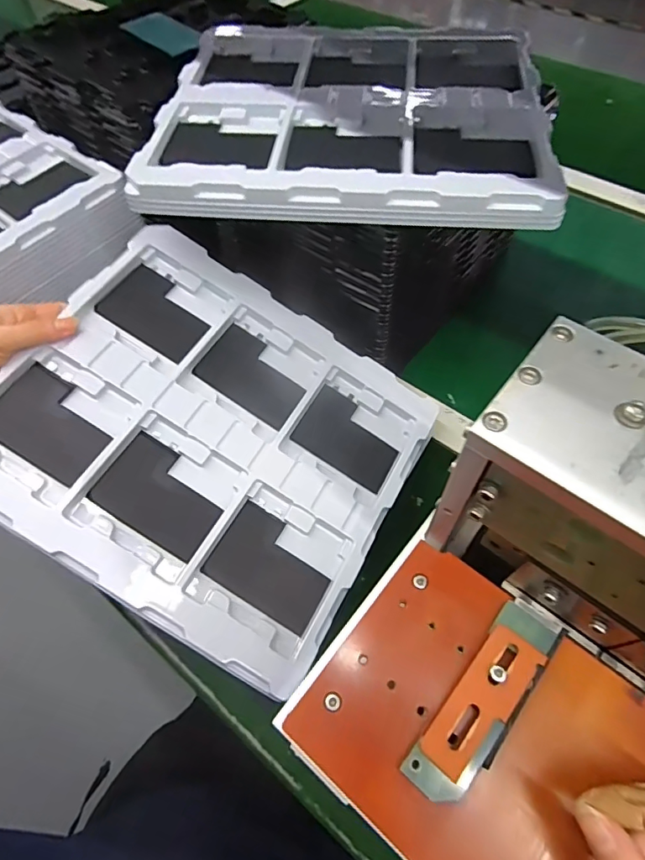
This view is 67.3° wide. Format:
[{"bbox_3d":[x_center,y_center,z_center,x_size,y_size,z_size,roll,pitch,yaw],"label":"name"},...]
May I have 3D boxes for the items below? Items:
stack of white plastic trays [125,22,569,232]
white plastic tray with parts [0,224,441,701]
[{"bbox_3d":[0.026,-0.273,0.415,0.315,0.027,0.289,8,60,8],"label":"stack of white plastic trays"},{"bbox_3d":[-0.090,0.002,0.394,0.309,0.017,0.271,33,64,0],"label":"white plastic tray with parts"}]

